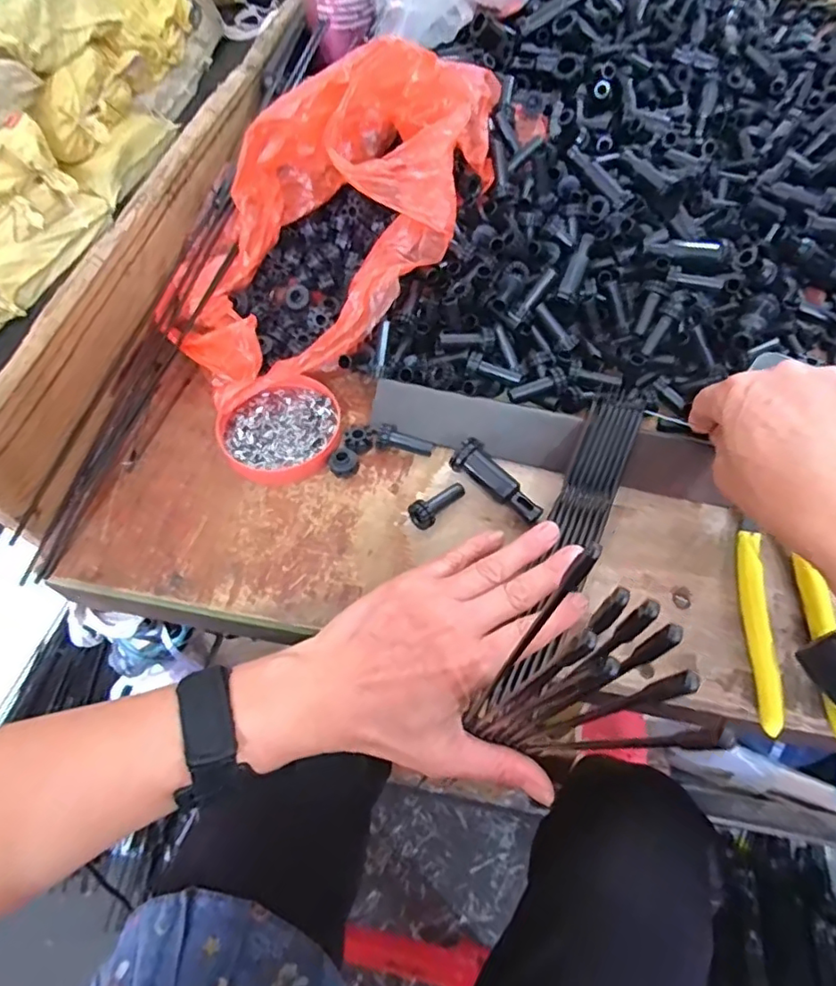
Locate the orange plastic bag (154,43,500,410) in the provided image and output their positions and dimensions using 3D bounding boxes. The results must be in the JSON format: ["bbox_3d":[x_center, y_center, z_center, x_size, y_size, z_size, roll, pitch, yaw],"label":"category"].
[{"bbox_3d":[-0.059,-0.200,0.416,0.166,0.137,0.296,33,65,18],"label":"orange plastic bag"}]

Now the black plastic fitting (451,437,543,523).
[{"bbox_3d":[0.051,-0.007,0.375,0.067,0.017,0.021,43,68,9],"label":"black plastic fitting"}]

